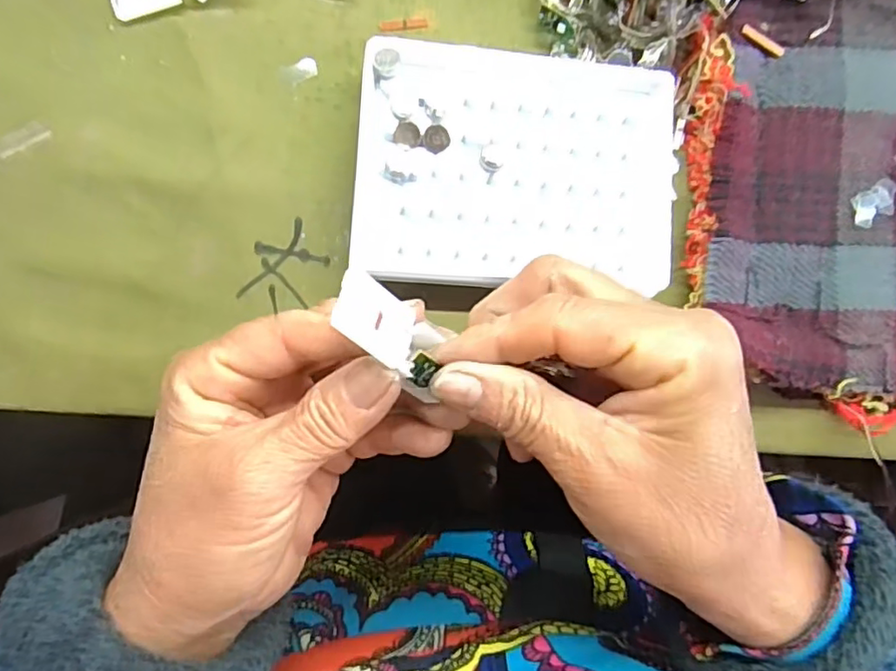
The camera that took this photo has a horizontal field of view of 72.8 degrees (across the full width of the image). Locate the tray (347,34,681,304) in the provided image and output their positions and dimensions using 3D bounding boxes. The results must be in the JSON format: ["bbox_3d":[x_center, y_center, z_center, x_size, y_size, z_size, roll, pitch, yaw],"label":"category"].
[{"bbox_3d":[0.029,-0.069,0.257,0.130,0.021,0.097,4,86,-7],"label":"tray"}]

